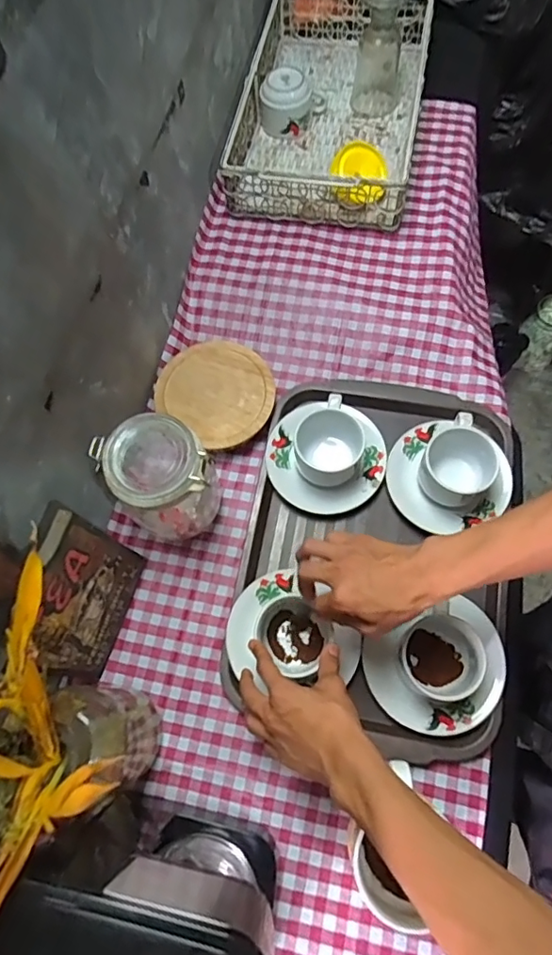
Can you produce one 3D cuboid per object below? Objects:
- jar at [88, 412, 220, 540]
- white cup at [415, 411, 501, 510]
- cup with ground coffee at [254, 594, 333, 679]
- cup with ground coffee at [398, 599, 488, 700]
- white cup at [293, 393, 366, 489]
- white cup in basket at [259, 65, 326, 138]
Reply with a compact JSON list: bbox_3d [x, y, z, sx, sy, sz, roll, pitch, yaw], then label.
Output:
[{"bbox_3d":[-0.121,0.005,0.585,0.094,0.147,0.093,-30,71,-8],"label":"jar"},{"bbox_3d":[0.223,-0.017,0.634,0.087,0.058,0.104,35,75,15],"label":"white cup"},{"bbox_3d":[0.018,0.168,0.566,0.073,0.048,0.062,40,75,17],"label":"cup with ground coffee"},{"bbox_3d":[0.174,0.190,0.558,0.078,0.062,0.080,-1,69,3],"label":"cup with ground coffee"},{"bbox_3d":[0.067,-0.046,0.654,0.082,0.059,0.104,21,72,10],"label":"white cup"},{"bbox_3d":[0.024,-0.579,0.810,0.093,0.070,0.068,6,70,5],"label":"white cup in basket"}]

